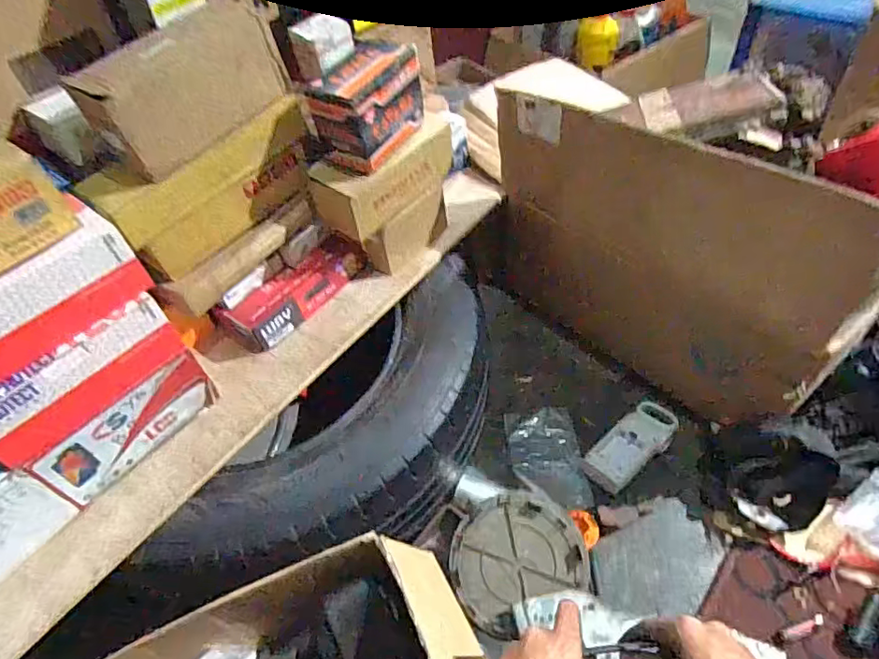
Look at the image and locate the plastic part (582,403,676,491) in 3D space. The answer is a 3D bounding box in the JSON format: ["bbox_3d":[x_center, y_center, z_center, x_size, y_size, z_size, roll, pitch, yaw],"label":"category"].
[{"bbox_3d":[0.265,0.158,0.761,0.142,0.027,0.067,-33,54,-21],"label":"plastic part"}]

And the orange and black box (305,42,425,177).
[{"bbox_3d":[-0.087,-0.263,0.651,0.080,0.101,0.131,24,56,24],"label":"orange and black box"}]

